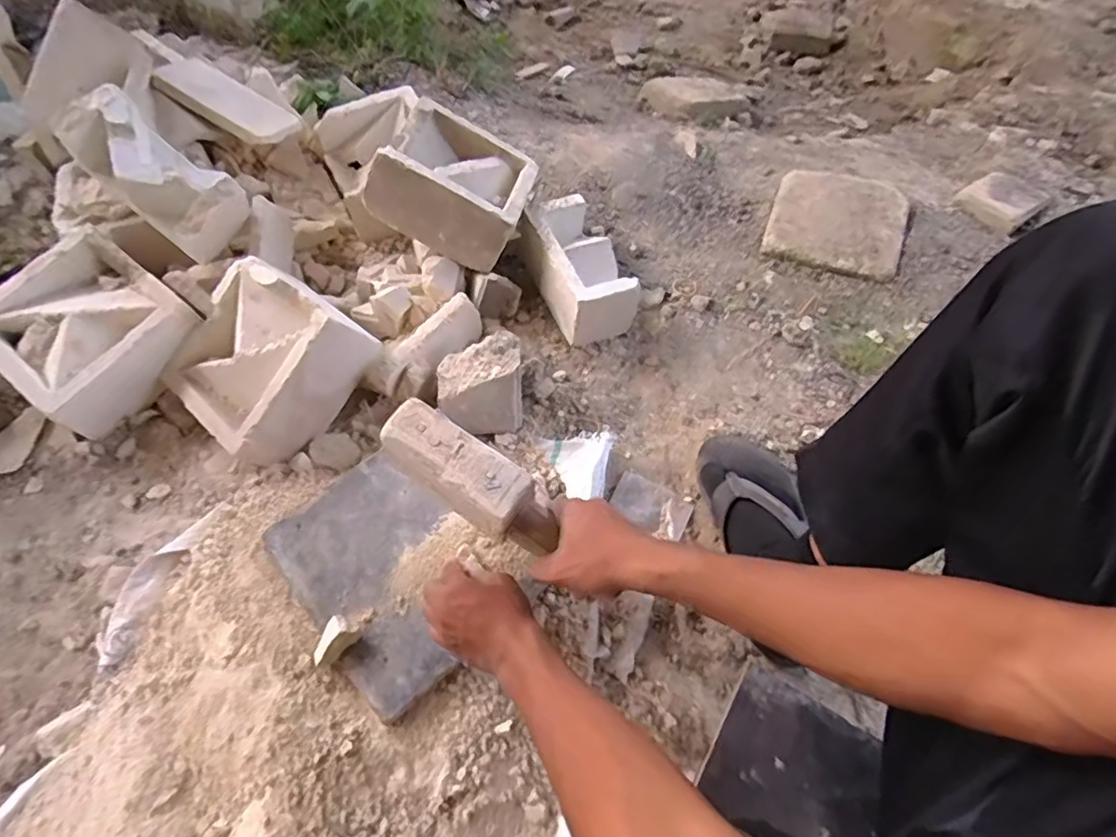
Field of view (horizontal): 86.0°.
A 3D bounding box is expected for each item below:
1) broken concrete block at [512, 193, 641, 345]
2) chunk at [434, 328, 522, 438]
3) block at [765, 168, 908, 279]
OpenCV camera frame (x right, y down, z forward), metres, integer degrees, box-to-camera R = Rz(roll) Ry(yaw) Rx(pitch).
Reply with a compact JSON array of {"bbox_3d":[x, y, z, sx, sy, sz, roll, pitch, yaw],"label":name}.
[{"bbox_3d":[0.029,-0.236,0.899,0.120,0.090,0.218,-23,65,-15],"label":"broken concrete block"},{"bbox_3d":[-0.101,-0.044,0.773,0.105,0.069,0.111,-6,61,-6],"label":"chunk"},{"bbox_3d":[0.447,-0.319,0.955,0.201,0.043,0.195,19,61,7],"label":"block"}]

